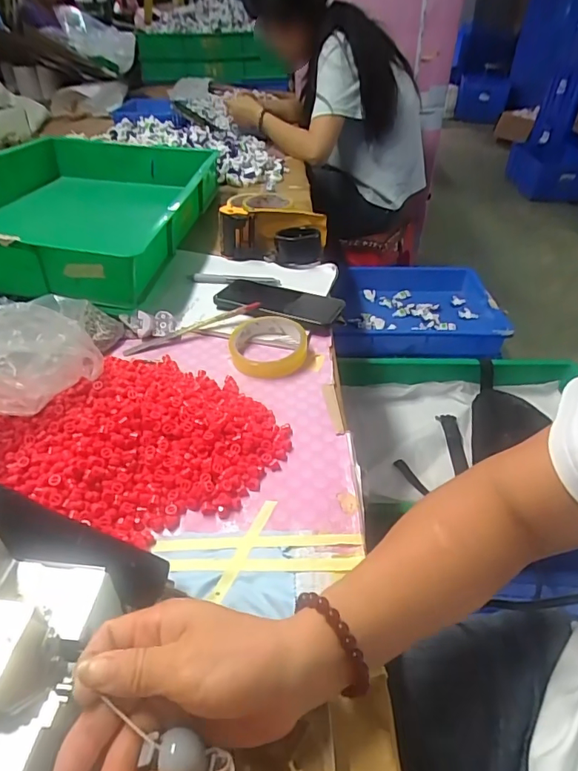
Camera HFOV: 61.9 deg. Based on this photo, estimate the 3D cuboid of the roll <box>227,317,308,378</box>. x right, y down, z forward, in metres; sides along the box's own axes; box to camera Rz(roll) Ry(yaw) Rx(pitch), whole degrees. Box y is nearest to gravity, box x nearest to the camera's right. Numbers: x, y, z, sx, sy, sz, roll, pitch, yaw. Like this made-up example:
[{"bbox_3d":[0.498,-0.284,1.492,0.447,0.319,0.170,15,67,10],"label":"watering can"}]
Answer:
[{"bbox_3d":[-0.025,-0.048,0.558,0.089,0.020,0.096,1,40,-1],"label":"roll"}]

